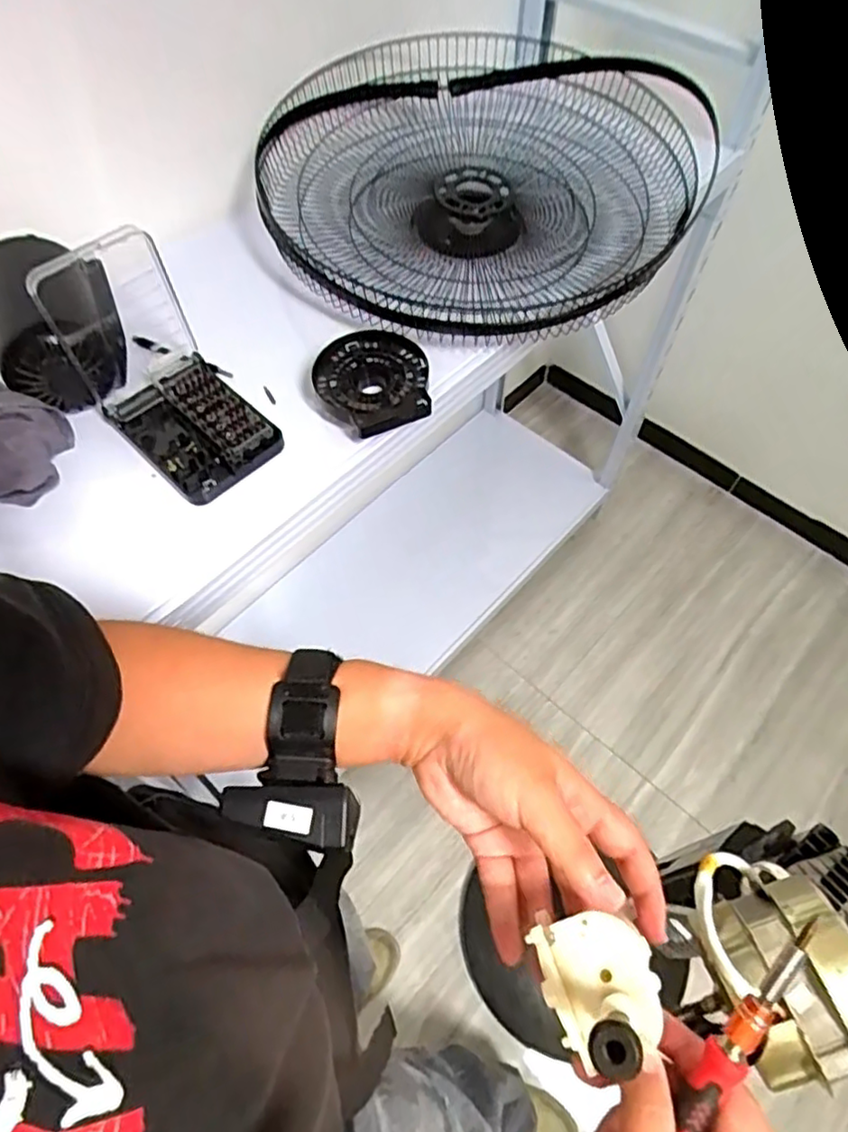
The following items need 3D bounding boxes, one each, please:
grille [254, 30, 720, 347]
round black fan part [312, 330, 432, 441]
[{"bbox_3d":[0.055,-0.487,0.862,0.537,0.144,0.564,0,60,1],"label":"grille"},{"bbox_3d":[-0.050,-0.189,0.669,0.113,0.019,0.139,-20,62,-10],"label":"round black fan part"}]

